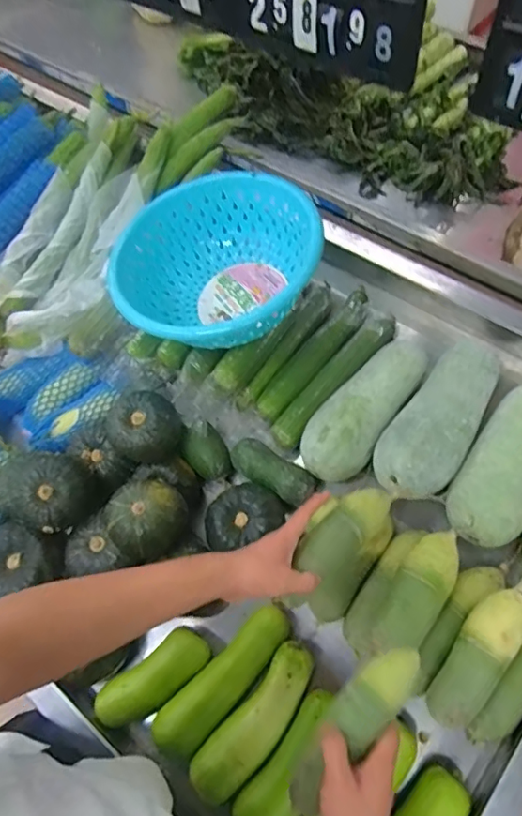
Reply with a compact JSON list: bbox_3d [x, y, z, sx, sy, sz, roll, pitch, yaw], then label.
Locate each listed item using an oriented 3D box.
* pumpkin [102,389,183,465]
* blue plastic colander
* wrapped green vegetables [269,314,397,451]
[{"bbox_3d":[-0.168,0.030,0.765,0.099,0.062,0.095,-36,65,-15],"label":"pumpkin"},{"bbox_3d":[-0.060,-0.222,0.813,0.310,0.146,0.279,39,70,22],"label":"blue plastic colander"},{"bbox_3d":[0.121,-0.052,0.835,0.052,0.042,0.282,39,70,22],"label":"wrapped green vegetables"}]

